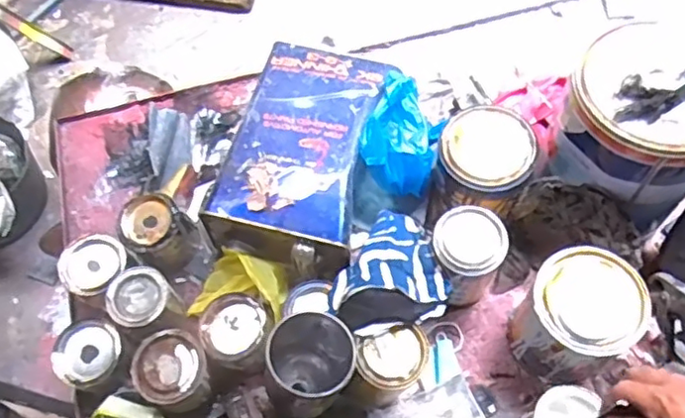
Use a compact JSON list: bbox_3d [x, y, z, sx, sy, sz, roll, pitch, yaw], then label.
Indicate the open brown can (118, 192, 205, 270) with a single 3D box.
[{"bbox_3d":[-0.215,0.030,0.750,0.074,0.073,0.078,-42,71,-13],"label":"open brown can"}]

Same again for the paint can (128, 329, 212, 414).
[{"bbox_3d":[-0.176,0.173,0.677,0.071,0.071,0.075,-1,68,3],"label":"paint can"}]

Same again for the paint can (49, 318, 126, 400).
[{"bbox_3d":[-0.266,0.163,0.690,0.069,0.064,0.071,-1,68,3],"label":"paint can"}]

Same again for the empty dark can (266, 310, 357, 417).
[{"bbox_3d":[-0.033,0.156,0.628,0.078,0.106,0.088,36,74,17],"label":"empty dark can"}]

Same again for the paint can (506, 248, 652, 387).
[{"bbox_3d":[0.236,0.112,0.658,0.104,0.133,0.100,-1,68,3],"label":"paint can"}]

